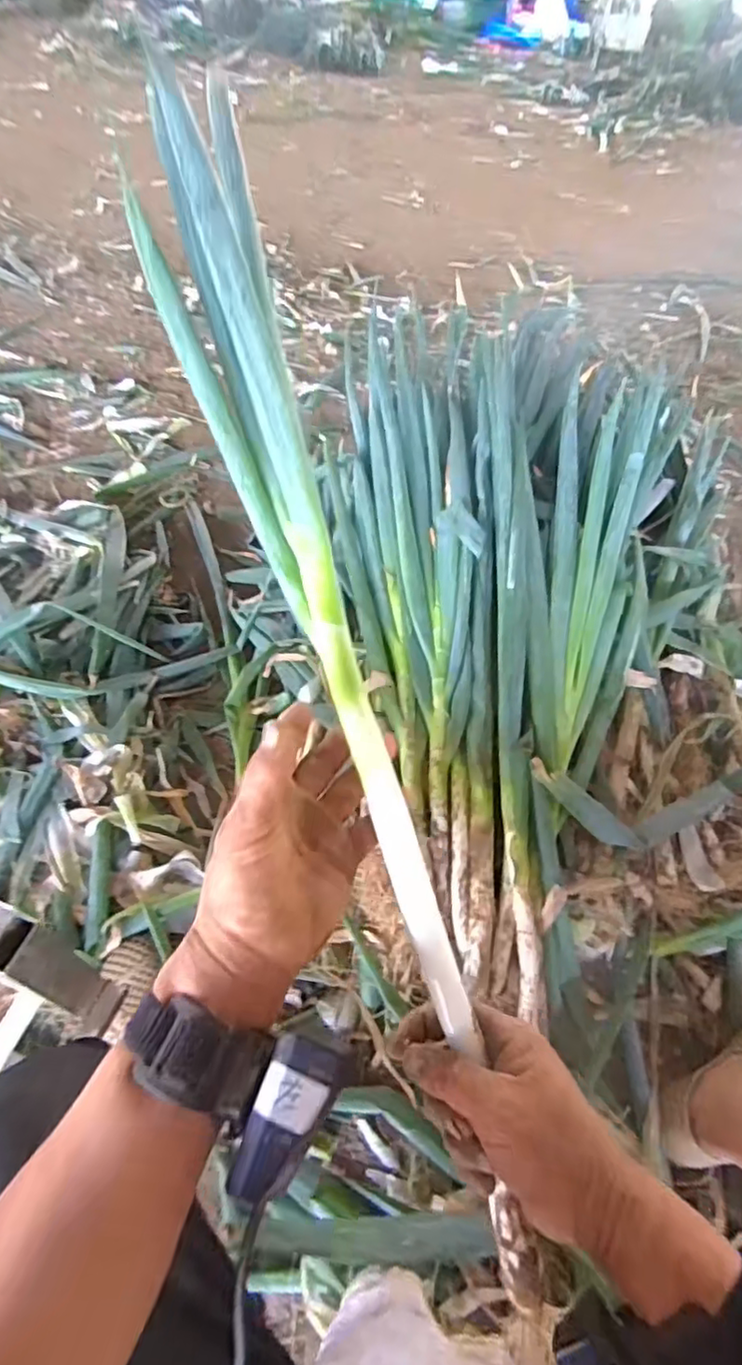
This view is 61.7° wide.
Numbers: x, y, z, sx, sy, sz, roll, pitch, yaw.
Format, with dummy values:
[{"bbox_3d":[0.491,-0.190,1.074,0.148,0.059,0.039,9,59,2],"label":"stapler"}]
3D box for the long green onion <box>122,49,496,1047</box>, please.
[{"bbox_3d":[-0.047,-0.114,0.378,0.078,0.049,0.603,-15,79,-15],"label":"long green onion"}]

